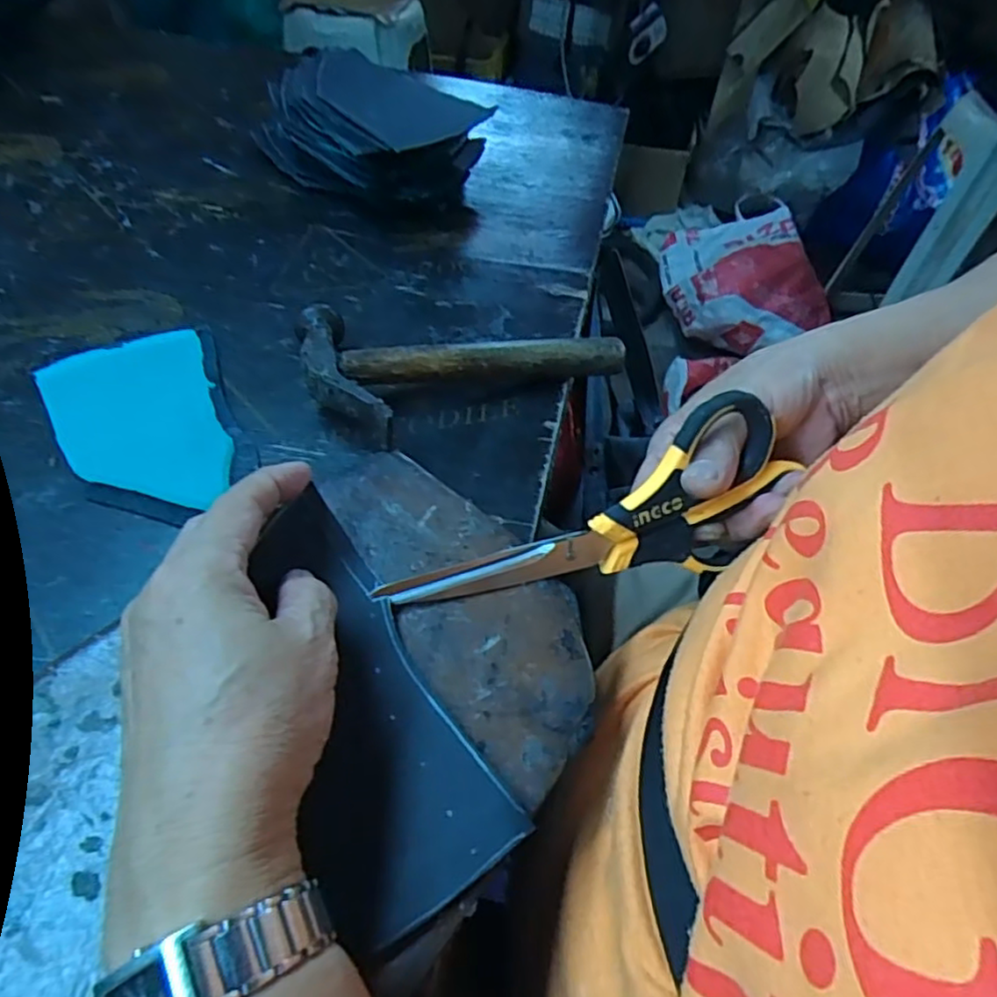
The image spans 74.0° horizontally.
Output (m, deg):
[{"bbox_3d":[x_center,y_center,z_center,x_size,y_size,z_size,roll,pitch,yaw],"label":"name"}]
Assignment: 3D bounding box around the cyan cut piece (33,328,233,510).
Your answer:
[{"bbox_3d":[-0.195,-0.043,0.359,0.081,0.005,0.137,-21,56,-19],"label":"cyan cut piece"}]

